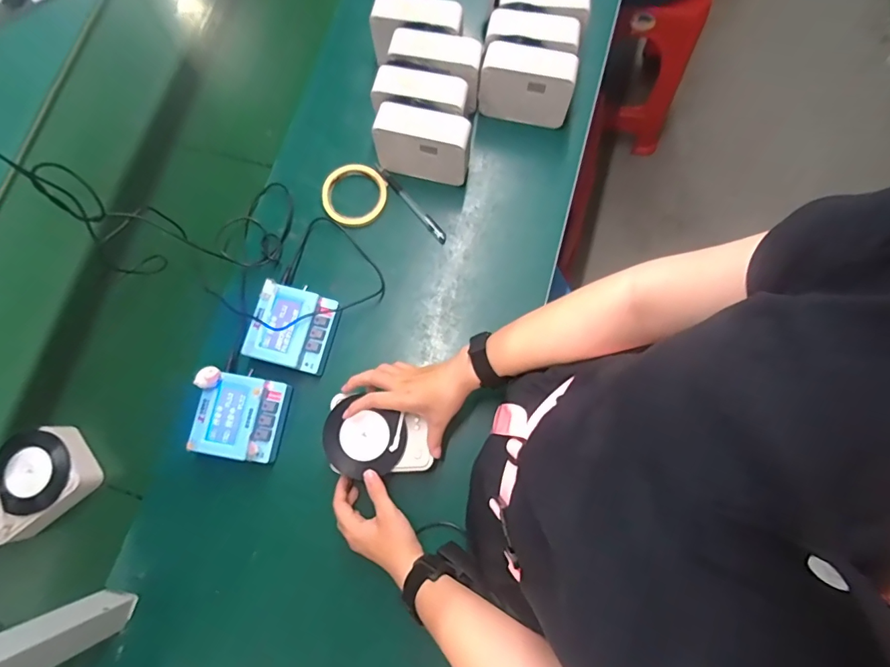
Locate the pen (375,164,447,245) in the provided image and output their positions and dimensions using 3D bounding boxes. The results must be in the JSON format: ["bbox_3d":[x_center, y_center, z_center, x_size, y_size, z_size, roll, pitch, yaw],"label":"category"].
[{"bbox_3d":[-0.052,-0.193,0.673,0.015,0.010,0.159,-40,79,-6],"label":"pen"}]

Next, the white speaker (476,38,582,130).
[{"bbox_3d":[0.115,-0.346,0.655,0.128,0.111,0.049,14,79,3],"label":"white speaker"}]

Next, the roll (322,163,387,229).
[{"bbox_3d":[-0.132,-0.202,0.674,0.095,0.017,0.094,-1,78,3],"label":"roll"}]

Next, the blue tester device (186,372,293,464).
[{"bbox_3d":[-0.258,0.106,0.583,0.097,0.032,0.099,10,78,5],"label":"blue tester device"}]

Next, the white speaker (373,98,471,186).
[{"bbox_3d":[-0.029,-0.261,0.631,0.130,0.093,0.051,16,79,4],"label":"white speaker"}]

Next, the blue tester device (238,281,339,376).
[{"bbox_3d":[-0.201,-0.006,0.613,0.102,0.048,0.102,16,79,4],"label":"blue tester device"}]

